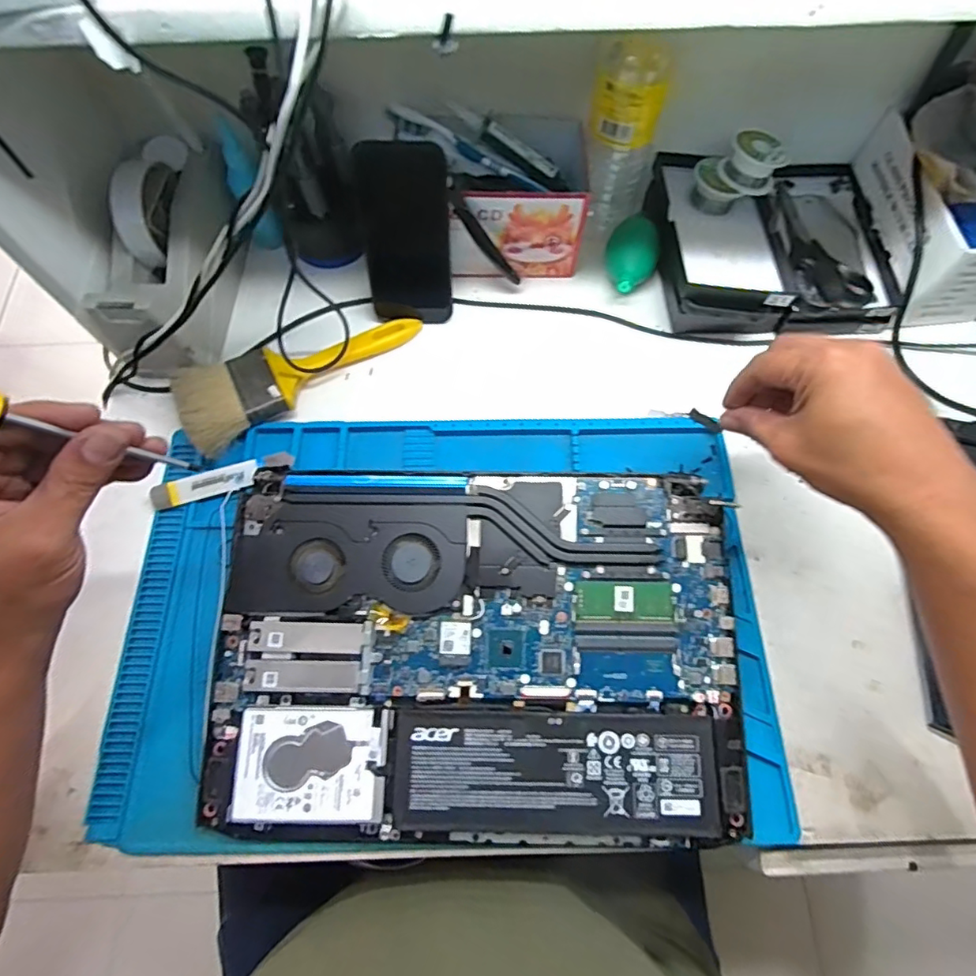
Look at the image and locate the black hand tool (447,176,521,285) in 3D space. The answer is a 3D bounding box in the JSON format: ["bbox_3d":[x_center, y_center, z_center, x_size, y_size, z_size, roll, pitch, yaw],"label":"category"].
[{"bbox_3d":[-0.005,-0.223,0.481,0.010,0.111,0.012,14,72,43],"label":"black hand tool"}]

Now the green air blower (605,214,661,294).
[{"bbox_3d":[0.137,-0.217,0.521,0.047,0.041,0.077,10,68,4],"label":"green air blower"}]

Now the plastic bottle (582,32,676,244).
[{"bbox_3d":[0.121,-0.315,0.494,0.061,0.167,0.073,15,69,6],"label":"plastic bottle"}]

